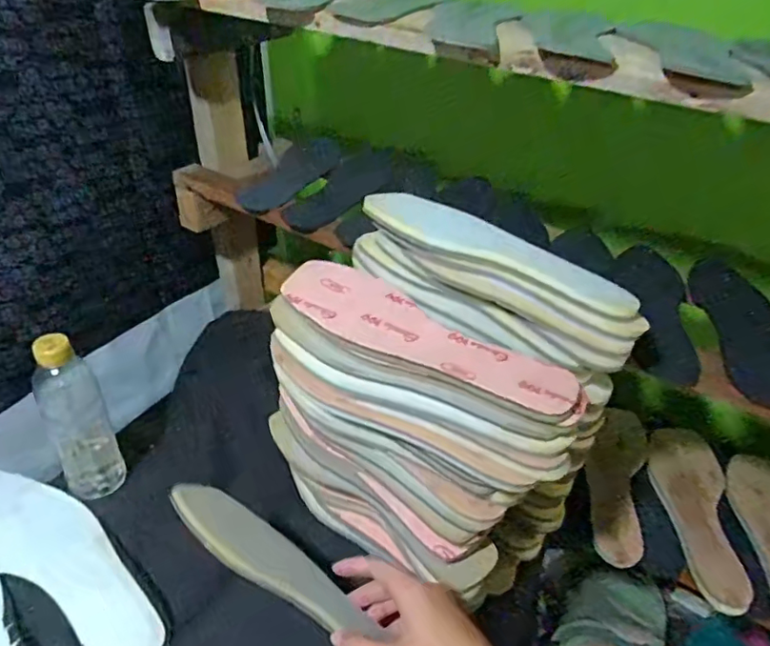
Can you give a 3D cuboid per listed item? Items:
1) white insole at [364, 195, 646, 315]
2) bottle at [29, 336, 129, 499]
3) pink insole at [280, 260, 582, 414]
[{"bbox_3d":[0.090,-0.060,0.470,0.232,0.013,0.071,29,39,24],"label":"white insole"},{"bbox_3d":[-0.298,0.092,0.546,0.053,0.187,0.048,-21,44,-29],"label":"bottle"},{"bbox_3d":[0.023,0.009,0.423,0.236,0.010,0.072,28,41,26],"label":"pink insole"}]

